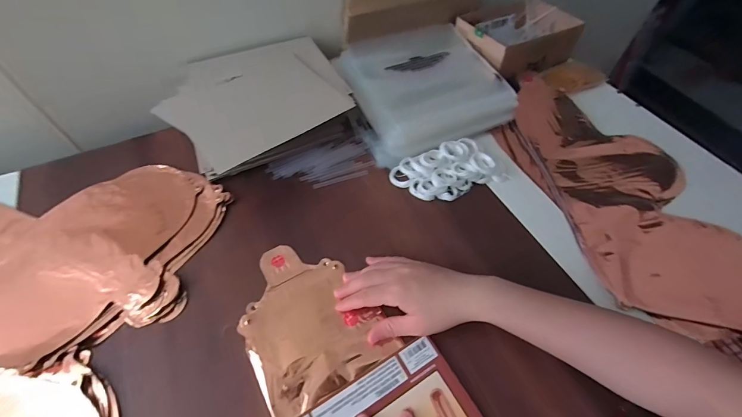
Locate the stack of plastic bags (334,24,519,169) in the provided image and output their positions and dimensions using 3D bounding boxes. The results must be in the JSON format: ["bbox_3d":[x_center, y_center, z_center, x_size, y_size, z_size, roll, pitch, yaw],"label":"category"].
[{"bbox_3d":[0.081,-0.188,0.524,0.228,0.056,0.223,-17,57,-13],"label":"stack of plastic bags"}]

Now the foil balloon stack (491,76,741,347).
[{"bbox_3d":[0.342,-0.032,0.459,0.236,0.056,0.430,-12,56,-9],"label":"foil balloon stack"}]

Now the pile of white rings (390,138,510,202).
[{"bbox_3d":[0.103,-0.051,0.454,0.137,0.024,0.075,-19,58,-14],"label":"pile of white rings"}]

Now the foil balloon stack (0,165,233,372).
[{"bbox_3d":[-0.438,0.051,0.378,0.499,0.013,0.235,-1,55,-2],"label":"foil balloon stack"}]

